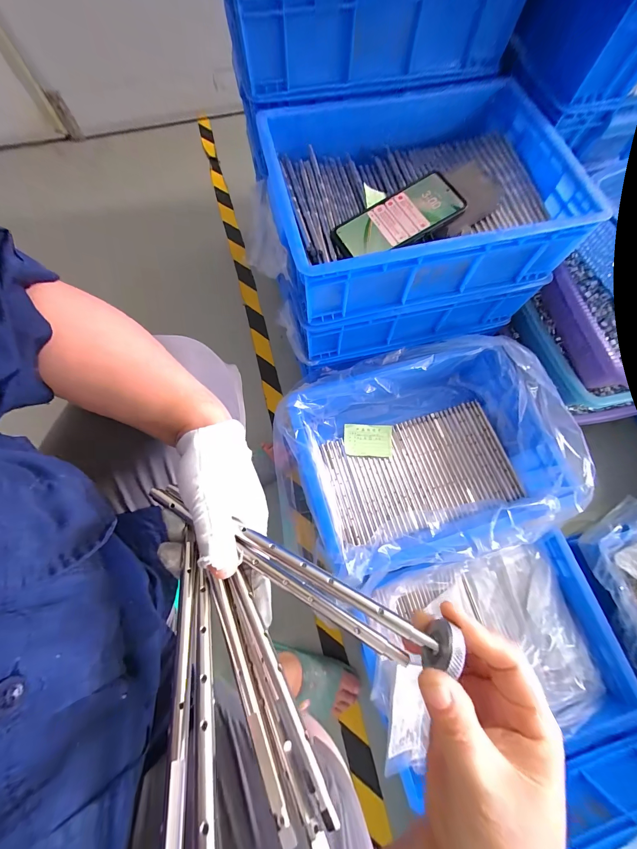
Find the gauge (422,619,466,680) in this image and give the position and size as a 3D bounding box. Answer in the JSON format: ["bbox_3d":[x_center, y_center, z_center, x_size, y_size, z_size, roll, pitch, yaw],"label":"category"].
[{"bbox_3d":[0.067,0.119,0.159,0.012,0.021,0.025,24,73,7],"label":"gauge"}]

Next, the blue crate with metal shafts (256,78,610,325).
[{"bbox_3d":[0.133,-0.340,0.455,0.391,0.115,0.311,-13,73,-4],"label":"blue crate with metal shafts"}]

